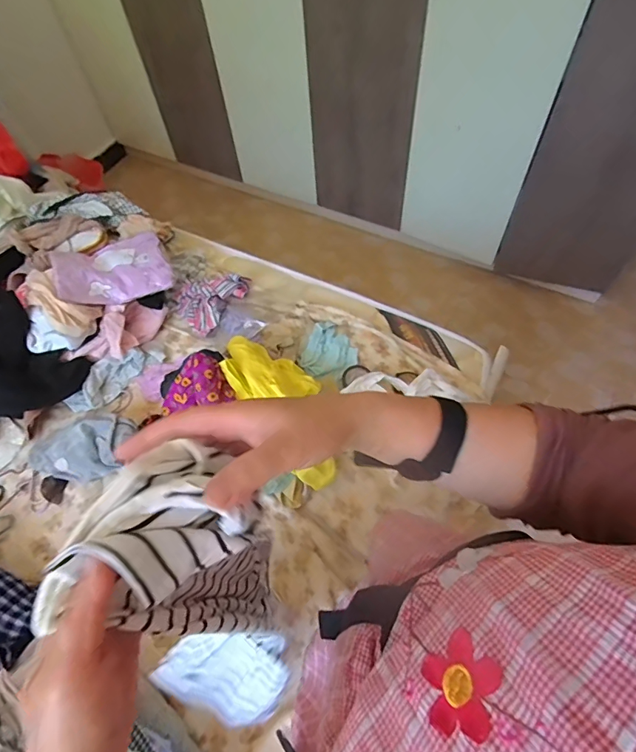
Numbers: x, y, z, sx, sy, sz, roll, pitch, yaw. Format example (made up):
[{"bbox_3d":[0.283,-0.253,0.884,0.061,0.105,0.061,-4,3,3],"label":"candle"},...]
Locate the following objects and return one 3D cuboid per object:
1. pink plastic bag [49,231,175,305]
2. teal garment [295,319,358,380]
[{"bbox_3d":[-0.477,-0.262,1.030,0.236,0.065,0.197,-21,60,-9],"label":"pink plastic bag"},{"bbox_3d":[0.032,-0.056,1.033,0.118,0.033,0.146,17,61,13],"label":"teal garment"}]

